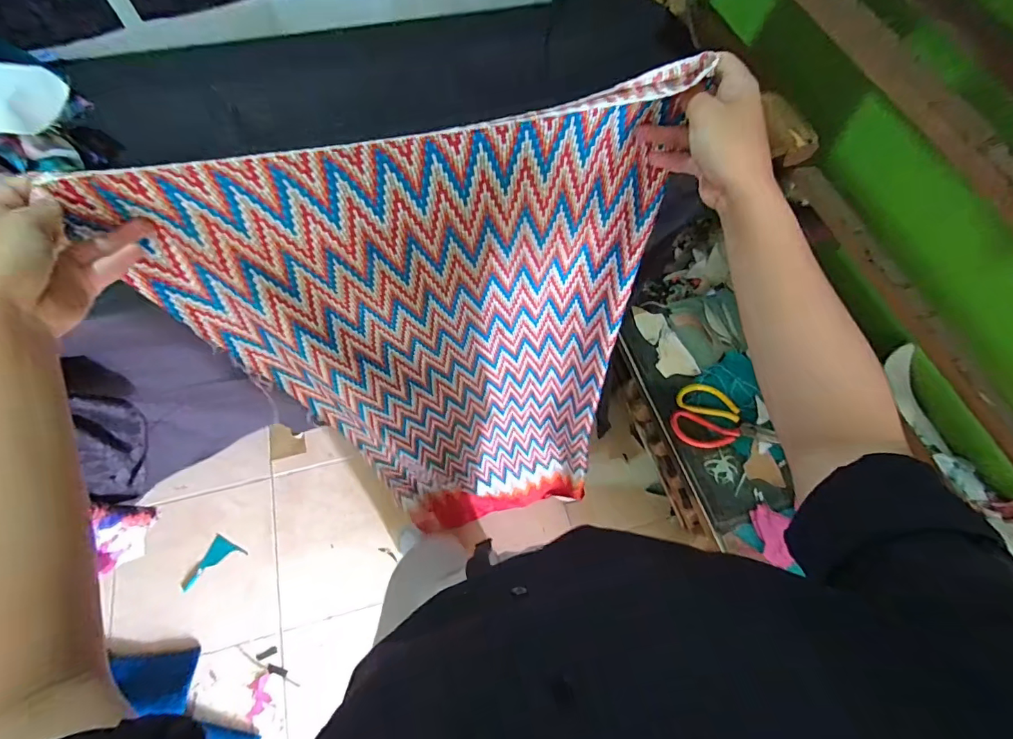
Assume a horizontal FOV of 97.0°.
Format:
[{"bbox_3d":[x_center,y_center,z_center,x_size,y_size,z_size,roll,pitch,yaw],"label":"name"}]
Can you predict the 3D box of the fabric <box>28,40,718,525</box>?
[{"bbox_3d":[-0.055,0.088,0.808,0.462,1.101,0.077,-14,60,-4],"label":"fabric"}]

